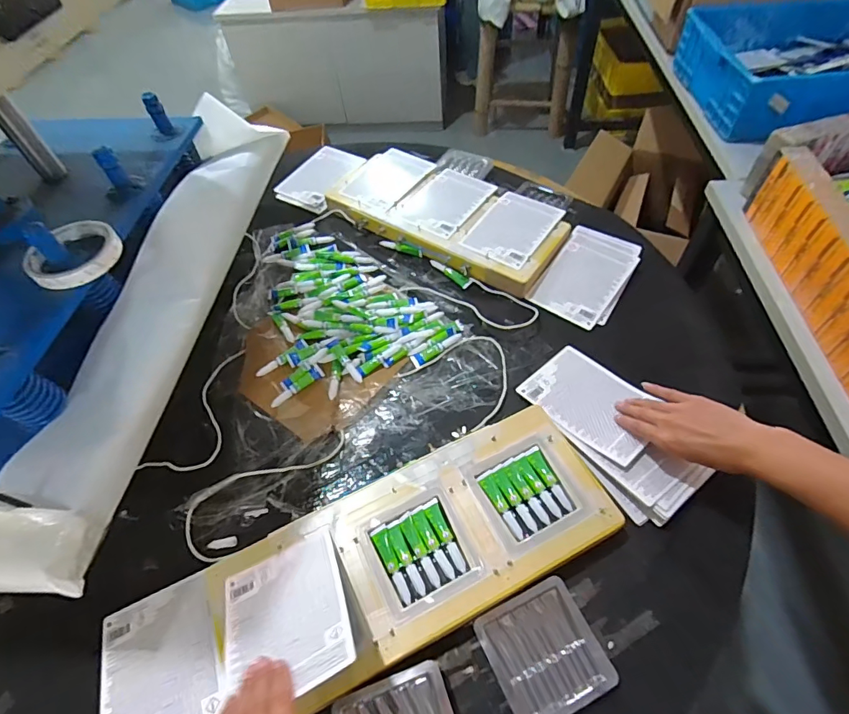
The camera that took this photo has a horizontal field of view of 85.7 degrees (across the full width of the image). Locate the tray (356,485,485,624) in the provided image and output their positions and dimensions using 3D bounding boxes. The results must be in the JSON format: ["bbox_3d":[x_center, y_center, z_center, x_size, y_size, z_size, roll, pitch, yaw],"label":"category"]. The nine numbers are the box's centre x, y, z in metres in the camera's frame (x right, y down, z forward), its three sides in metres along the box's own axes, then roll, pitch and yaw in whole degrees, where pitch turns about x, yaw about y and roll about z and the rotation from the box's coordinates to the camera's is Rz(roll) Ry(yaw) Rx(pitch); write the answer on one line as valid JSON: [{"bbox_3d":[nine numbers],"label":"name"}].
[{"bbox_3d":[-0.005,0.209,0.494,0.104,0.010,0.106,-24,57,-13],"label":"tray"}]

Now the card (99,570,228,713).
[{"bbox_3d":[-0.254,0.313,0.444,0.115,0.013,0.174,-27,51,-11],"label":"card"}]

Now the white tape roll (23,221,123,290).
[{"bbox_3d":[-0.372,-0.110,0.488,0.094,0.016,0.089,-2,54,3],"label":"white tape roll"}]

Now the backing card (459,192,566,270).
[{"bbox_3d":[0.152,-0.222,0.777,0.117,0.009,0.168,29,62,22],"label":"backing card"}]

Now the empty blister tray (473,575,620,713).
[{"bbox_3d":[0.117,0.290,0.451,0.102,0.016,0.105,-23,57,-12],"label":"empty blister tray"}]

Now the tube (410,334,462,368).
[{"bbox_3d":[0.020,-0.011,0.680,0.085,0.009,0.018,-27,58,-15],"label":"tube"}]

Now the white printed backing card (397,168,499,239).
[{"bbox_3d":[0.042,-0.286,0.832,0.120,0.006,0.174,31,62,22],"label":"white printed backing card"}]

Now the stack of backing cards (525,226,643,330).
[{"bbox_3d":[0.266,-0.136,0.749,0.123,0.010,0.193,28,67,25],"label":"stack of backing cards"}]

